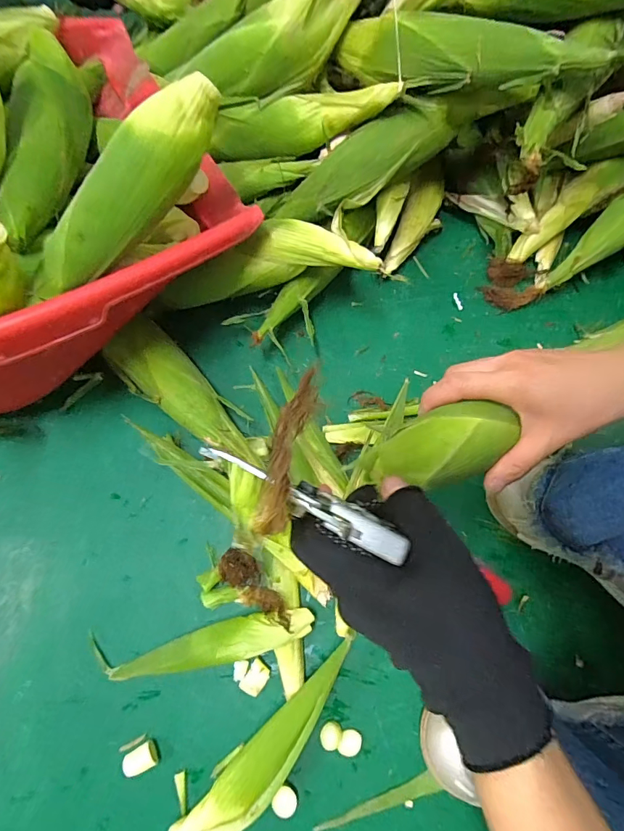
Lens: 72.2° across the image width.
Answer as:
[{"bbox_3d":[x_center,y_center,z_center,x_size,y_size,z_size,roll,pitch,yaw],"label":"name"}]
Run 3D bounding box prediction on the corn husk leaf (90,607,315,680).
[{"bbox_3d":[-0.116,0.233,0.433,0.232,0.052,0.042,-8,71,-2],"label":"corn husk leaf"}]

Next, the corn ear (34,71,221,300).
[{"bbox_3d":[-0.161,-0.198,0.375,0.051,0.054,0.240,38,90,12],"label":"corn ear"}]

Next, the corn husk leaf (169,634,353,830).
[{"bbox_3d":[-0.042,0.323,0.407,0.050,0.042,0.212,43,77,14],"label":"corn husk leaf"}]

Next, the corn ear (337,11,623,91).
[{"bbox_3d":[0.155,-0.362,0.436,0.296,0.051,0.063,21,72,21],"label":"corn ear"}]

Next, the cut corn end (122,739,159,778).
[{"bbox_3d":[-0.166,0.334,0.416,0.033,0.020,0.021,-31,74,-9],"label":"cut corn end"}]

